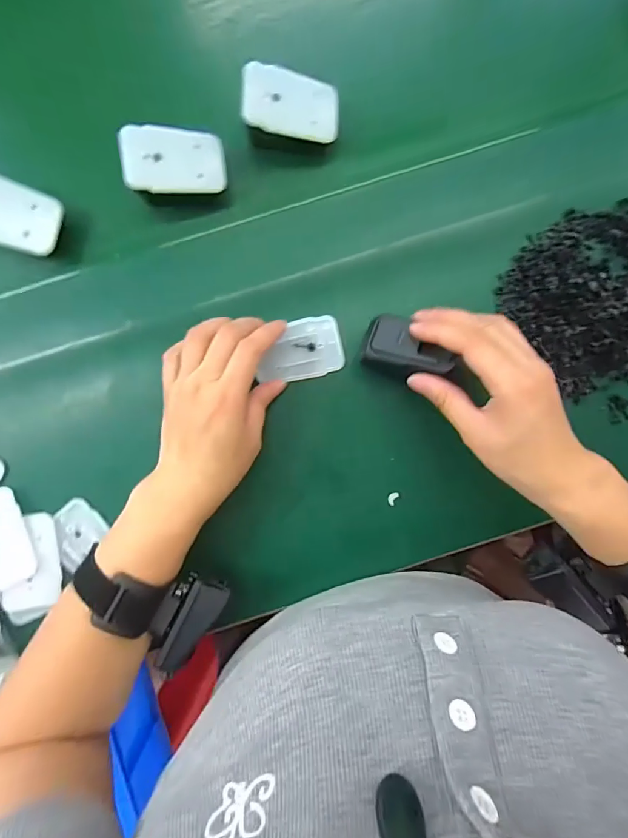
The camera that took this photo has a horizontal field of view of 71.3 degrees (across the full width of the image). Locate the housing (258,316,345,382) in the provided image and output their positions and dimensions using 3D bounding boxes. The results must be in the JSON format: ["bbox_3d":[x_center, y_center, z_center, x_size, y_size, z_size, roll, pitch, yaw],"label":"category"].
[{"bbox_3d":[-0.011,-0.054,0.340,0.066,0.004,0.045,-11,90,-1],"label":"housing"}]

